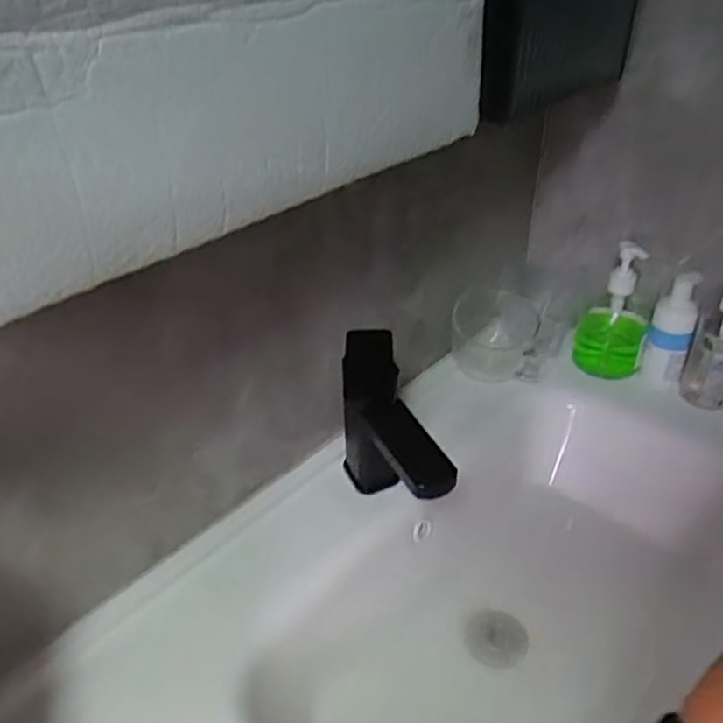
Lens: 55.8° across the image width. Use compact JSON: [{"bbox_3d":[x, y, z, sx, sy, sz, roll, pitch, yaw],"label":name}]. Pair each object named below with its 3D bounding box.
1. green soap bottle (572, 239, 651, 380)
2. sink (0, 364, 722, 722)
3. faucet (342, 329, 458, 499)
[{"bbox_3d":[0.316,-0.065,0.840,0.078,0.171,0.054,12,36,17],"label":"green soap bottle"},{"bbox_3d":[0.131,0.228,0.641,0.448,0.139,0.765,27,40,31],"label":"sink"},{"bbox_3d":[0.027,0.084,0.625,0.058,0.187,0.163,-16,37,-22],"label":"faucet"}]

